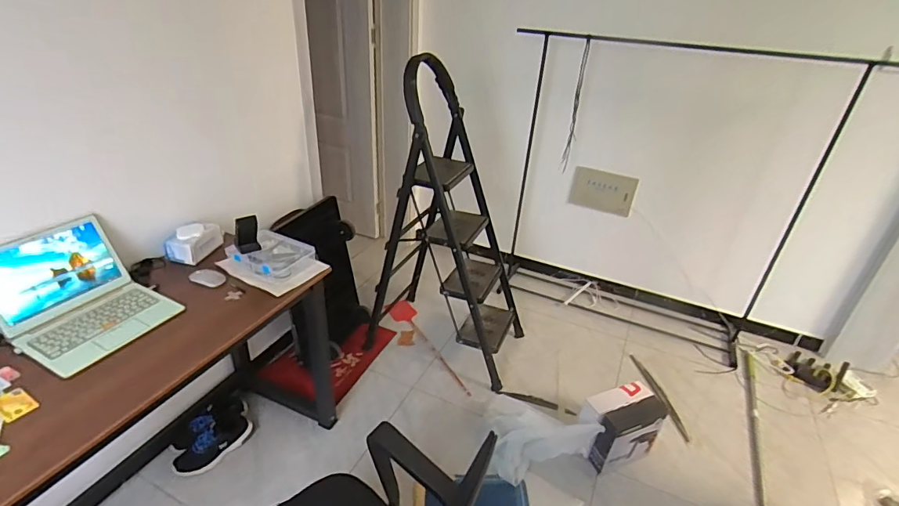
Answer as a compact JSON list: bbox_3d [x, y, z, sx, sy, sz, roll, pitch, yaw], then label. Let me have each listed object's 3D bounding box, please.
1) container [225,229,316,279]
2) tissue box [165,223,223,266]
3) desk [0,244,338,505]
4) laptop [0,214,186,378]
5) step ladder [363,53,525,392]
[{"bbox_3d":[-0.553,0.008,1.433,0.229,0.050,0.182,19,34,21],"label":"container"},{"bbox_3d":[-0.810,-0.039,1.442,0.104,0.083,0.163,8,32,4],"label":"tissue box"},{"bbox_3d":[-0.794,0.467,1.296,0.440,0.715,1.003,19,34,20],"label":"desk"},{"bbox_3d":[-0.909,0.090,1.122,0.321,0.186,0.303,21,35,24],"label":"laptop"},{"bbox_3d":[0.020,-0.112,1.915,0.662,1.222,0.494,12,31,14],"label":"step ladder"}]

